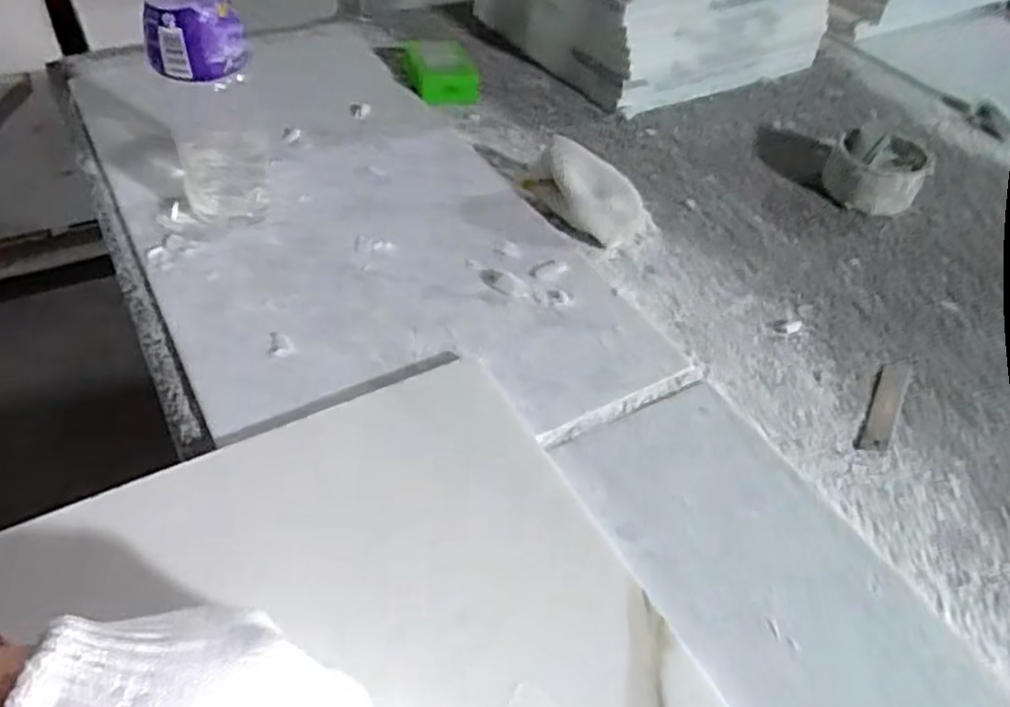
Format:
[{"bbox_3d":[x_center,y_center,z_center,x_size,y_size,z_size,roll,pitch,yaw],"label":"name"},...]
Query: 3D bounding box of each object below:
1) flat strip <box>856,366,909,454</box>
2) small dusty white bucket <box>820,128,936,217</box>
[{"bbox_3d":[0.258,0.035,0.491,0.017,0.004,0.092,27,49,18],"label":"flat strip"},{"bbox_3d":[0.328,-0.160,0.645,0.079,0.053,0.069,24,48,16],"label":"small dusty white bucket"}]

